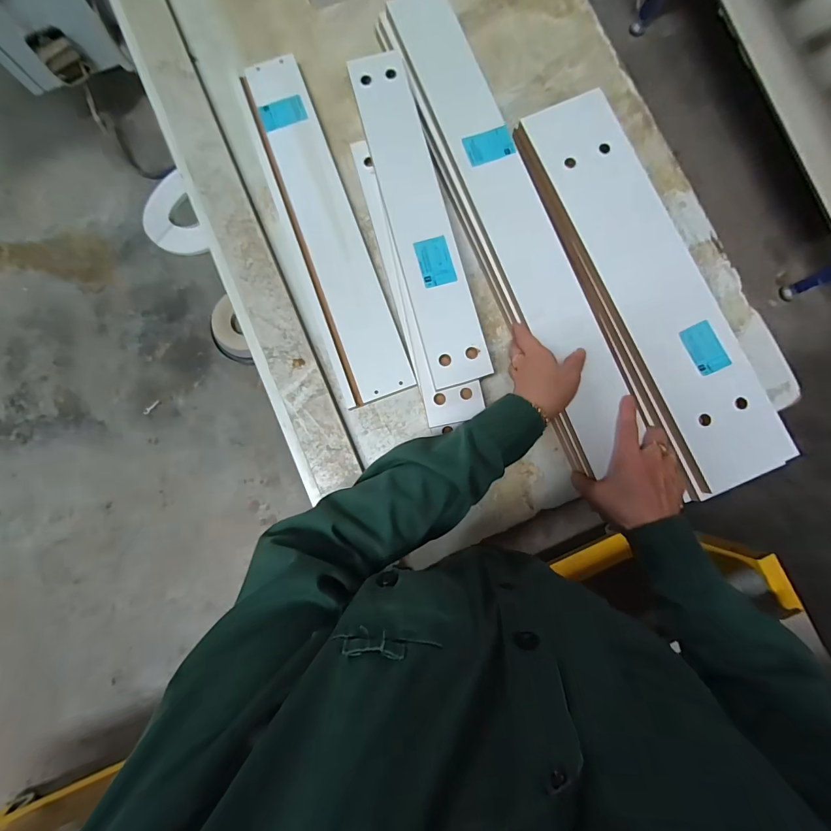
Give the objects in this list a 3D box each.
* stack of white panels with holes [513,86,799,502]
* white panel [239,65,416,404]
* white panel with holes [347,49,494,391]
[{"bbox_3d":[0.286,-0.155,0.474,0.125,0.036,0.506,-25,87,-1],"label":"stack of white panels with holes"},{"bbox_3d":[-0.123,-0.252,0.511,0.086,0.017,0.482,-20,87,-1],"label":"white panel"},{"bbox_3d":[0.003,-0.247,0.476,0.069,0.016,0.426,-15,87,-1],"label":"white panel with holes"}]

